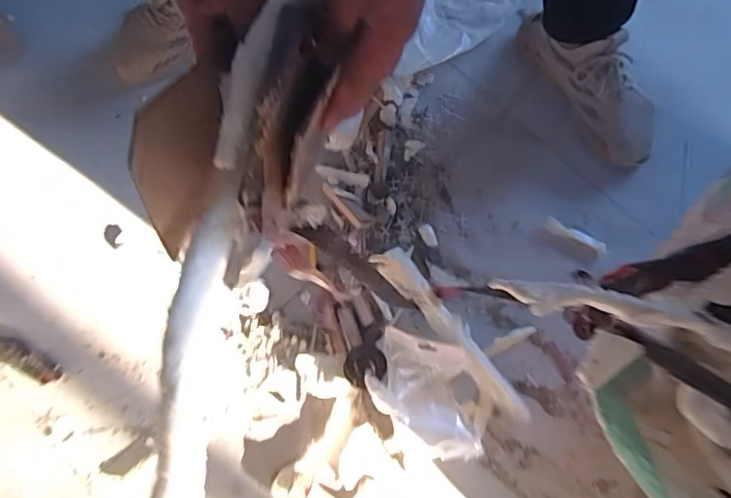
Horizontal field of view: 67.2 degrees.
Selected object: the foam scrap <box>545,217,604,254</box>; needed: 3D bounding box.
[{"bbox_3d":[0.310,-0.020,0.812,0.091,0.004,0.020,30,75,8],"label":"foam scrap"}]

